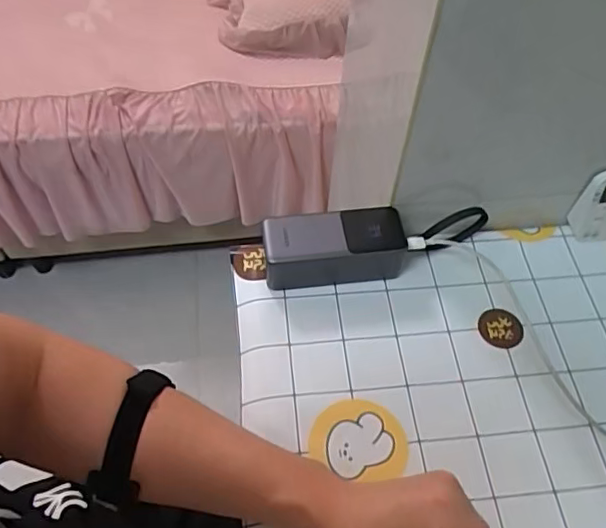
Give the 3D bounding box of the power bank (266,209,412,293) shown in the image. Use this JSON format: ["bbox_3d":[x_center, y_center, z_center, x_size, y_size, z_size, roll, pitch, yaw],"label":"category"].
[{"bbox_3d":[0.030,-0.015,0.532,0.130,0.054,0.051,-7,57,-6],"label":"power bank"}]

